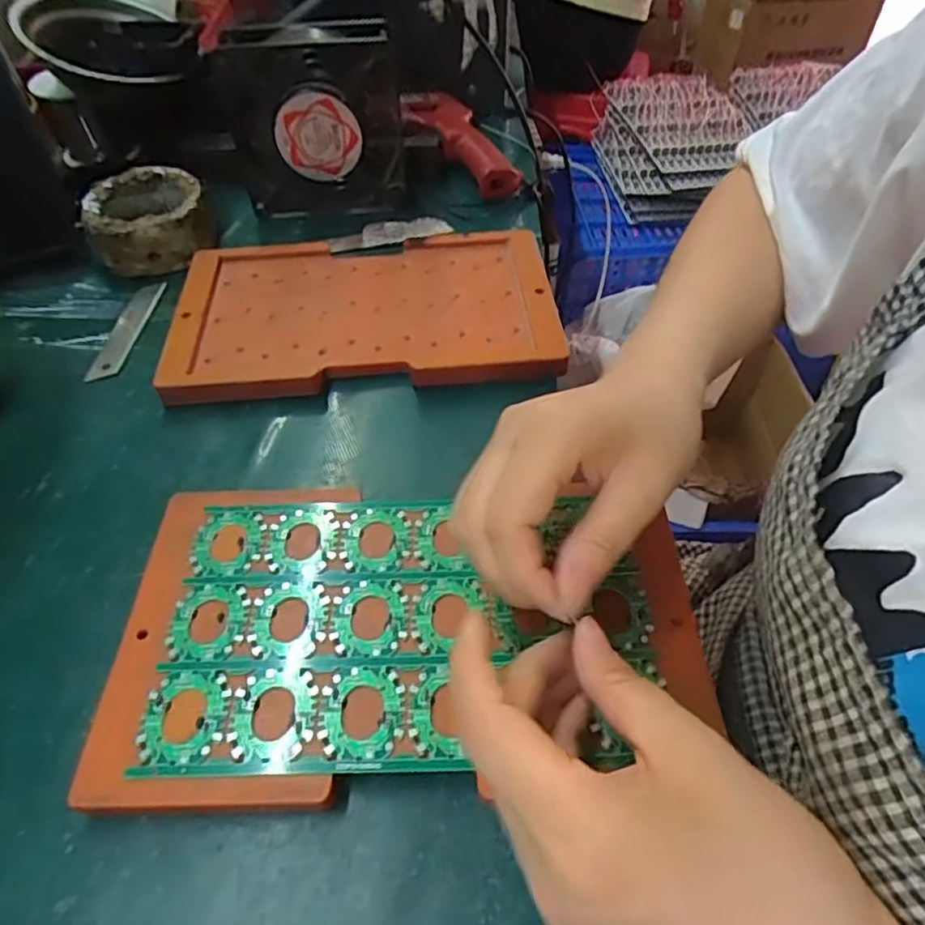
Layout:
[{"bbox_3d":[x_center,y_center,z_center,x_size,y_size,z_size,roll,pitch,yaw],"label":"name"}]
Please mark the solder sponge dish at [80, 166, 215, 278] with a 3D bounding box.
[{"bbox_3d":[-0.227,-0.178,0.460,0.080,0.038,0.082,-2,52,2],"label":"solder sponge dish"}]

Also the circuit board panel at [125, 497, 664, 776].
[{"bbox_3d":[-0.023,0.065,0.270,0.199,0.007,0.120,-2,52,2],"label":"circuit board panel"}]

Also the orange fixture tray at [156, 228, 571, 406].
[{"bbox_3d":[-0.062,-0.105,0.414,0.237,0.016,0.143,-4,50,-4],"label":"orange fixture tray"}]

